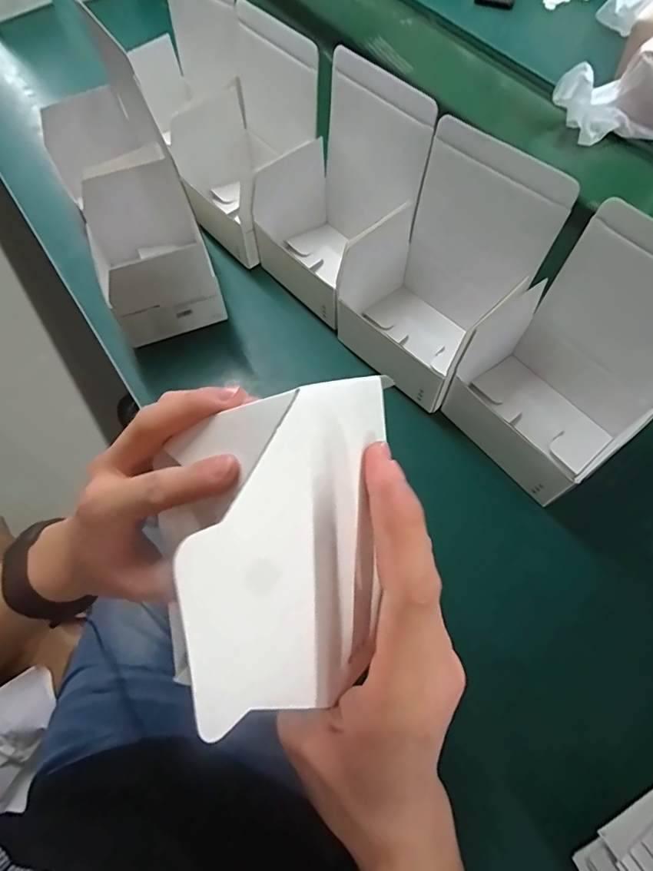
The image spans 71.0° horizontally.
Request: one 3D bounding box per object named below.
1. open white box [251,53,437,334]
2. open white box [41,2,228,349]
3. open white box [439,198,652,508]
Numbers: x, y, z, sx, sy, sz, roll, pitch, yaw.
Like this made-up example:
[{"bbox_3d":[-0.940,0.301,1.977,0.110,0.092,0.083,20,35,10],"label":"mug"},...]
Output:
[{"bbox_3d":[0.003,-0.246,0.519,0.133,0.188,0.144,-36,69,-16],"label":"open white box"},{"bbox_3d":[-0.241,-0.277,0.551,0.118,0.108,0.324,-24,67,-12],"label":"open white box"},{"bbox_3d":[0.214,-0.065,0.398,0.127,0.183,0.153,-35,69,-16],"label":"open white box"}]

